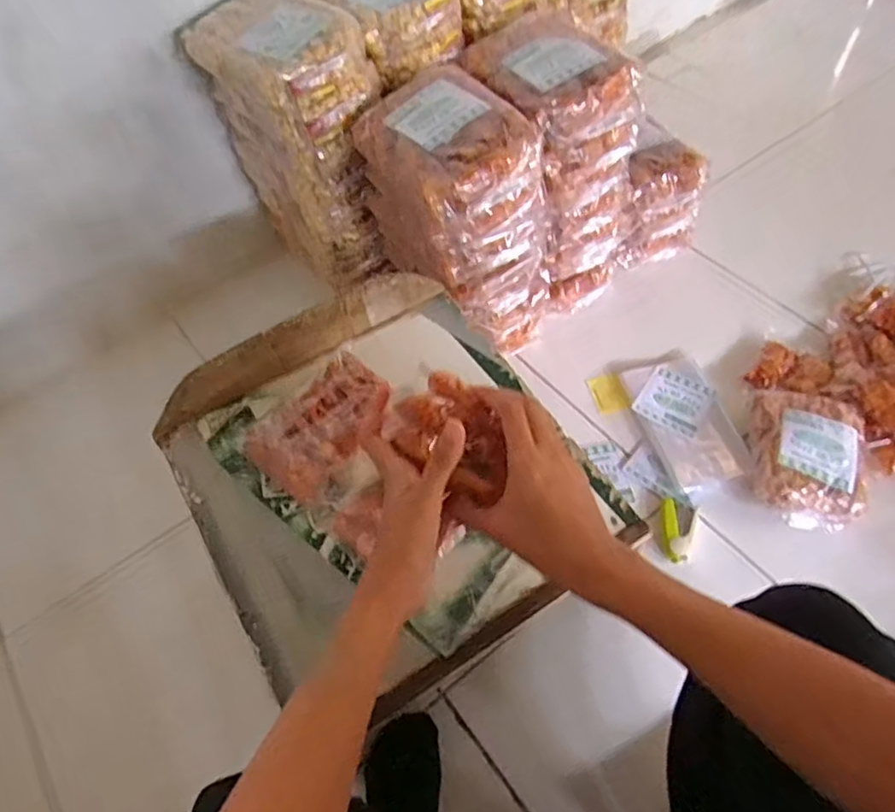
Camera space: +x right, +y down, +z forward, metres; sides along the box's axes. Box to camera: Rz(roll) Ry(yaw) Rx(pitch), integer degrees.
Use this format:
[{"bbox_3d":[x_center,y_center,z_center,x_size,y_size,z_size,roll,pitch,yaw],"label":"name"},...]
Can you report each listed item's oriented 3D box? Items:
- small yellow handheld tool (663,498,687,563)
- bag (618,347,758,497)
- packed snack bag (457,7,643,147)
[{"bbox_3d":[0.286,0.156,0.800,0.021,0.013,0.087,-2,55,3],"label":"small yellow handheld tool"},{"bbox_3d":[0.344,0.012,0.898,0.125,0.024,0.217,-14,55,-6],"label":"bag"},{"bbox_3d":[0.117,-0.436,0.808,0.146,0.061,0.246,-23,57,-12],"label":"packed snack bag"}]

